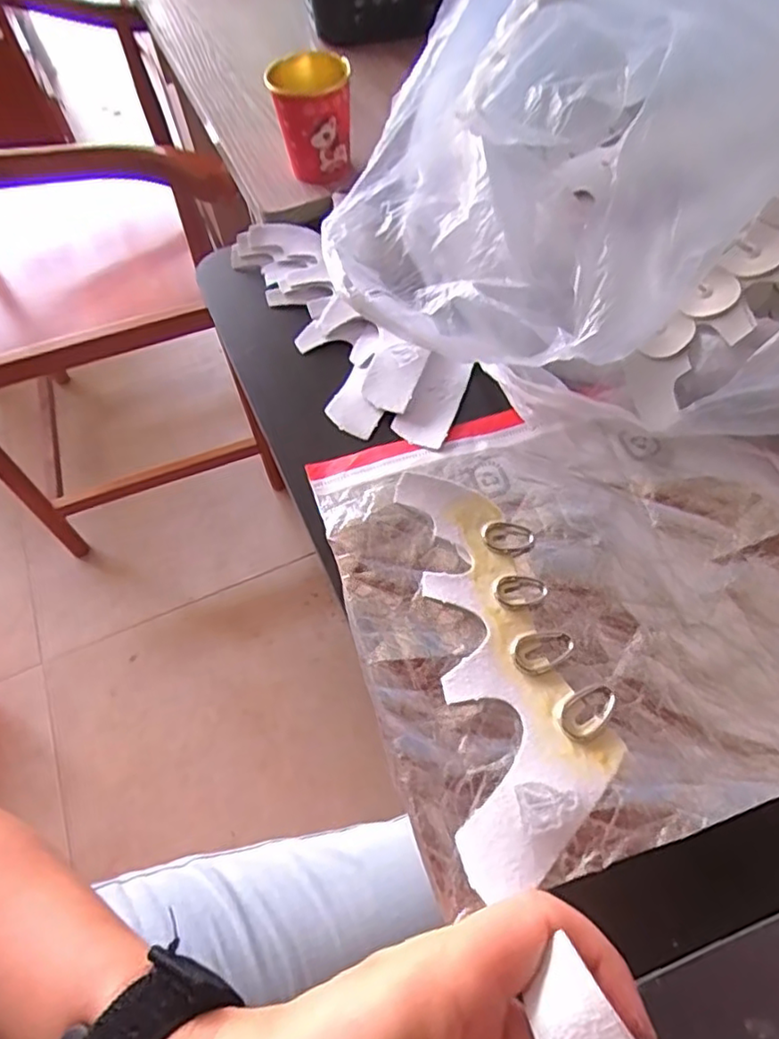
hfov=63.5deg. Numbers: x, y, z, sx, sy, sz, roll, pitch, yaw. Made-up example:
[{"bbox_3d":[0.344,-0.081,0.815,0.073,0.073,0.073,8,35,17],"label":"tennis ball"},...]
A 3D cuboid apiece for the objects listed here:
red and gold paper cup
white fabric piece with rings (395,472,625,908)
[{"bbox_3d":[-0.061,-0.322,0.508,0.059,0.077,0.076,-7,58,-1],"label":"red and gold paper cup"},{"bbox_3d":[0.056,0.063,0.320,0.078,0.009,0.208,-11,58,-3],"label":"white fabric piece with rings"}]

